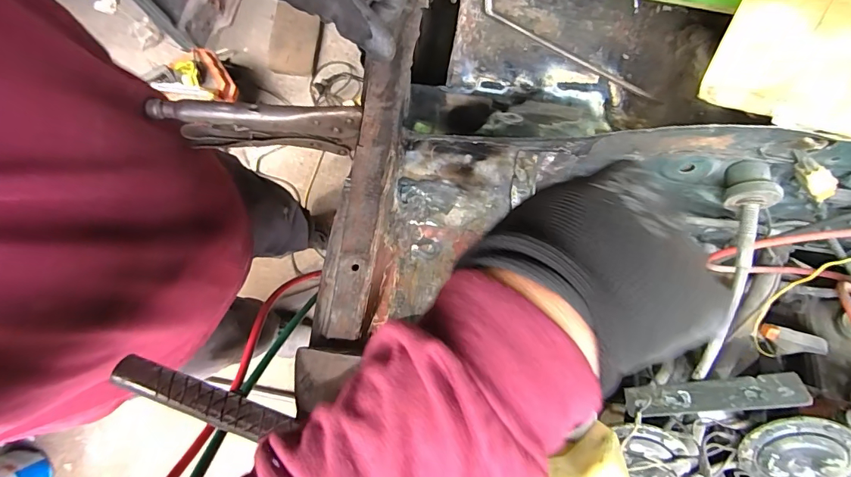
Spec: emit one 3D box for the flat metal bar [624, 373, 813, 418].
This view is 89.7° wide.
[{"bbox_3d":[0.281,0.155,0.424,0.151,0.040,0.007,-16,117,21],"label":"flat metal bar"}]

